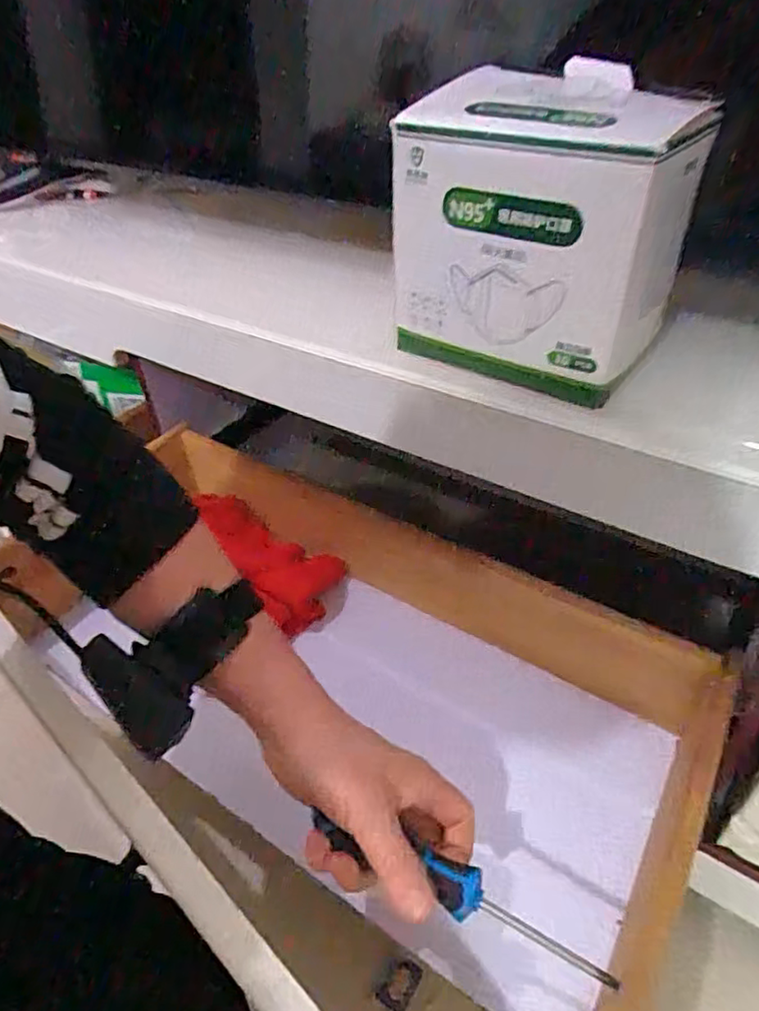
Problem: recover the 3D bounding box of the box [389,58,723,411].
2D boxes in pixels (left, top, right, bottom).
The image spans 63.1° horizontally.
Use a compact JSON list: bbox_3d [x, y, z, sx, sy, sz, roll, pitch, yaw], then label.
[{"bbox_3d":[0.095,-0.158,0.361,0.154,0.139,0.104,24,47,27],"label":"box"}]

